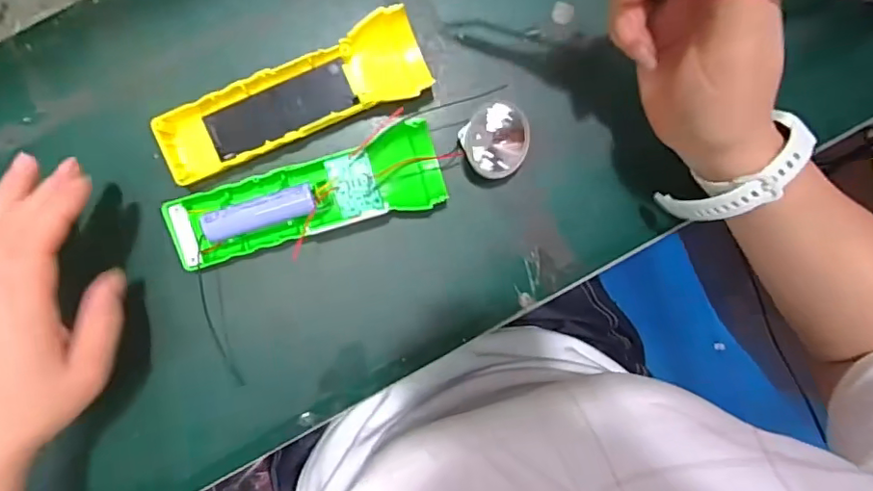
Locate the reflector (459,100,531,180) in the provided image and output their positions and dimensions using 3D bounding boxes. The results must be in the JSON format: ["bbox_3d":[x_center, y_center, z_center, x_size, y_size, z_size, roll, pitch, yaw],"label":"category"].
[{"bbox_3d":[0.036,-0.064,0.338,0.040,0.027,0.043,0,92,-4],"label":"reflector"}]

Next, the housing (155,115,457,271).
[{"bbox_3d":[-0.077,-0.029,0.330,0.162,0.033,0.047,-16,93,-3],"label":"housing"}]

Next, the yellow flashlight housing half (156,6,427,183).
[{"bbox_3d":[-0.084,-0.086,0.335,0.163,0.027,0.048,-25,93,-3],"label":"yellow flashlight housing half"}]

